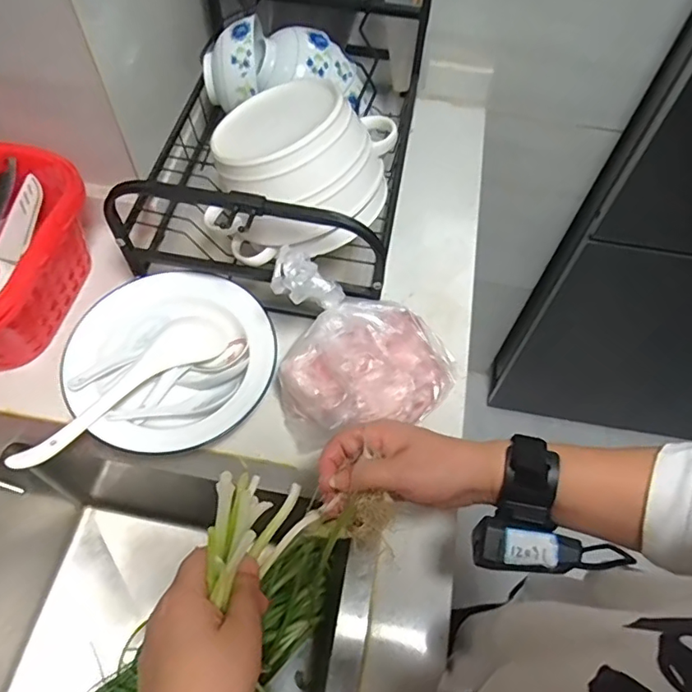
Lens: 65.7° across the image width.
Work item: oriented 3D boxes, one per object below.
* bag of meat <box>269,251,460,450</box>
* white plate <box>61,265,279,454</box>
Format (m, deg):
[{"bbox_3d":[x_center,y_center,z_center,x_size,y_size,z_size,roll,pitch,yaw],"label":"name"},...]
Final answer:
[{"bbox_3d":[0.017,-0.008,0.501,0.169,0.104,0.148,-15,62,-11],"label":"bag of meat"},{"bbox_3d":[-0.174,0.008,0.533,0.194,0.032,0.203,1,61,-2],"label":"white plate"}]

